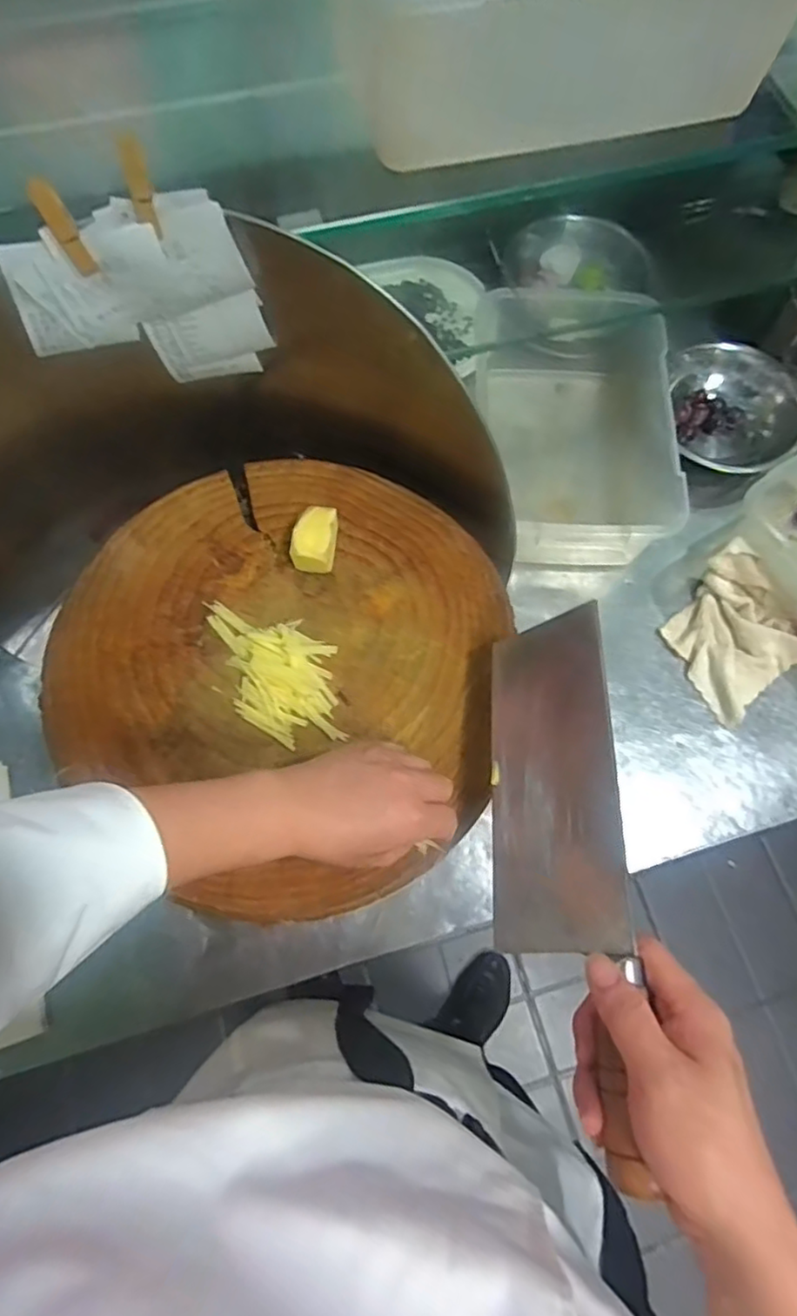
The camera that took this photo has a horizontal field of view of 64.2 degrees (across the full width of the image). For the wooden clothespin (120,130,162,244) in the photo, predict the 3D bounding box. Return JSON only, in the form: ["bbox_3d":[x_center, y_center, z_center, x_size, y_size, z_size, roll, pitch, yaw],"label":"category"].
[{"bbox_3d":[-0.171,-0.311,0.421,0.017,0.064,0.011,-21,72,-8],"label":"wooden clothespin"}]

